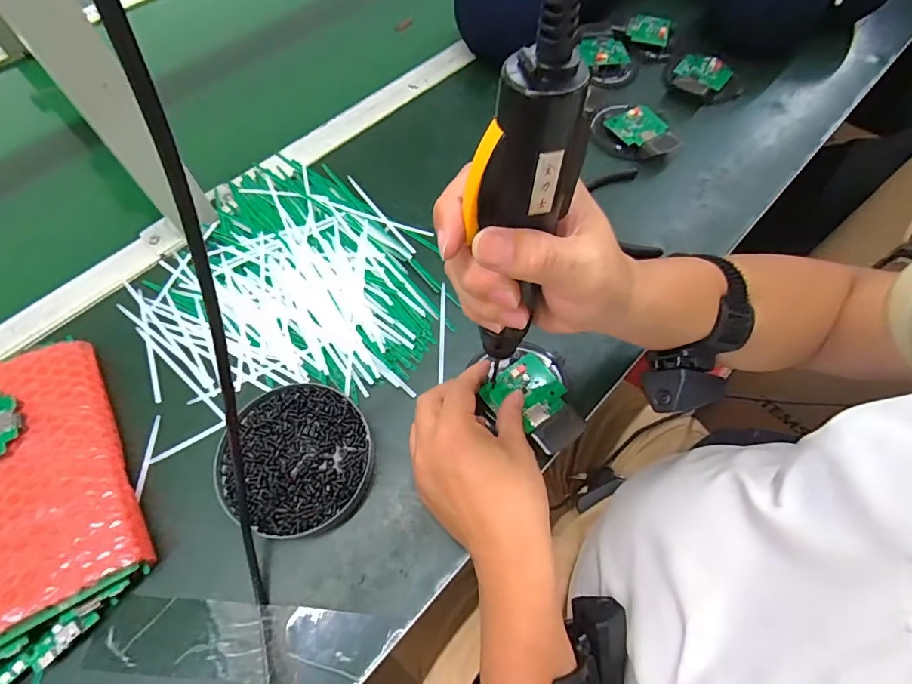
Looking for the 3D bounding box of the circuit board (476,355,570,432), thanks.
[{"bbox_3d":[0.056,0.041,0.370,0.057,0.007,0.052,-36,68,-17],"label":"circuit board"}]

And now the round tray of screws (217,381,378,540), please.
[{"bbox_3d":[-0.121,0.089,0.350,0.113,0.021,0.109,0,63,0],"label":"round tray of screws"}]

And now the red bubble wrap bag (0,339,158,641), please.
[{"bbox_3d":[-0.320,0.101,0.332,0.132,0.044,0.203,-29,66,-14],"label":"red bubble wrap bag"}]

